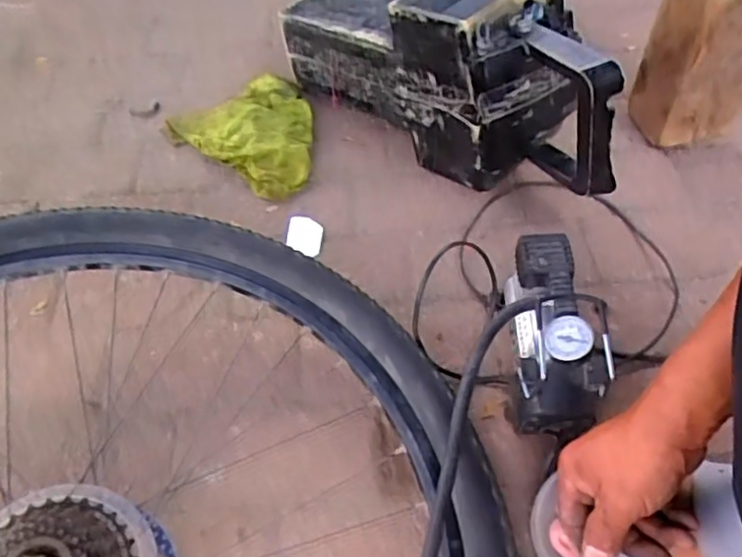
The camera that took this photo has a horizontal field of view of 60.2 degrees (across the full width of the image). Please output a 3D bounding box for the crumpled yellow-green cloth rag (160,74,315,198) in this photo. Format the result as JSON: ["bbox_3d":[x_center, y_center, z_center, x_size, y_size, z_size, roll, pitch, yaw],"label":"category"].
[{"bbox_3d":[-0.152,-0.203,0.839,0.233,0.040,0.157,33,63,23],"label":"crumpled yellow-green cloth rag"}]

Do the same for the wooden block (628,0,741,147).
[{"bbox_3d":[0.385,-0.264,0.739,0.115,0.215,0.075,-13,55,-6],"label":"wooden block"}]

